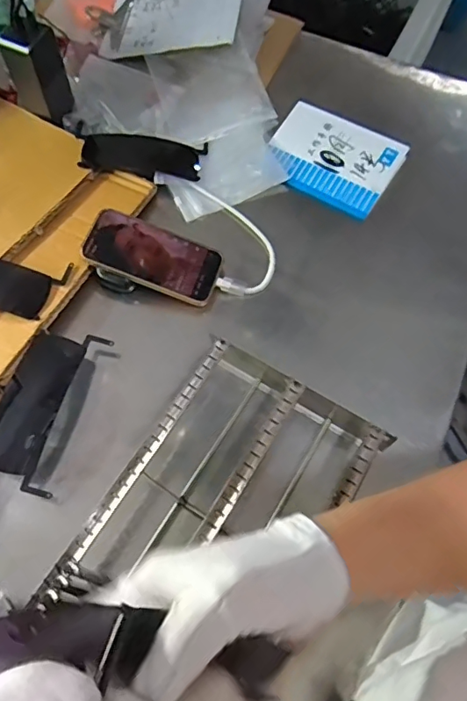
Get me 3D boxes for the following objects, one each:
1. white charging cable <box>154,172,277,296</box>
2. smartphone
[{"bbox_3d":[-0.015,-0.160,0.645,0.090,0.019,0.208,-25,68,-13],"label":"white charging cable"},{"bbox_3d":[-0.093,-0.112,0.600,0.157,0.012,0.079,26,68,-3],"label":"smartphone"}]

